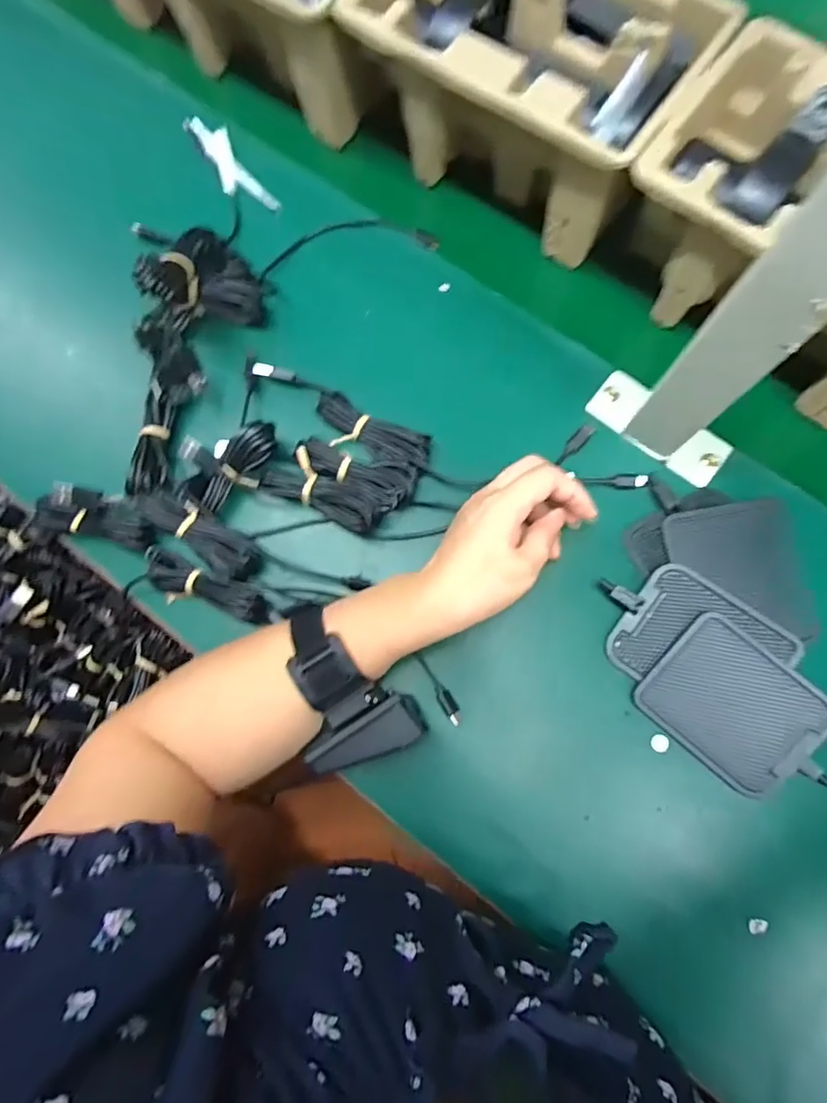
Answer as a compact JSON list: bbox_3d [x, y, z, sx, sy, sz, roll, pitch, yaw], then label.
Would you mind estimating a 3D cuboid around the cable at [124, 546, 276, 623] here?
[{"bbox_3d":[-0.144,0.027,0.360,0.095,0.025,0.031,21,76,7],"label":"cable"}]

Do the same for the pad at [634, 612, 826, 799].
[{"bbox_3d":[0.209,0.102,0.337,0.112,0.004,0.080,40,95,12],"label":"pad"}]

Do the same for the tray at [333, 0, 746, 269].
[{"bbox_3d":[0.078,-0.333,0.386,0.227,0.108,0.148,33,77,9],"label":"tray"}]

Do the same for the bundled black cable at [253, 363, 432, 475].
[{"bbox_3d":[-0.055,-0.098,0.391,0.145,0.019,0.032,27,76,8],"label":"bundled black cable"}]

